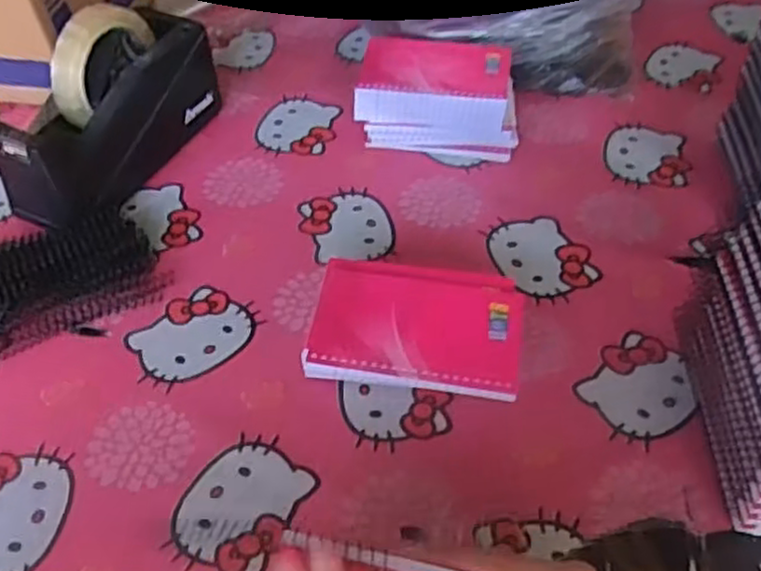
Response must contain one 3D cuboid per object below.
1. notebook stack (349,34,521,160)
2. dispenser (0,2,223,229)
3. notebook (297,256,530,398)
[{"bbox_3d":[0.053,-0.172,0.659,0.140,0.053,0.102,8,51,7],"label":"notebook stack"},{"bbox_3d":[-0.217,-0.142,0.593,0.072,0.121,0.202,22,54,17],"label":"dispenser"},{"bbox_3d":[0.024,0.024,0.471,0.131,0.012,0.099,6,51,5],"label":"notebook"}]

